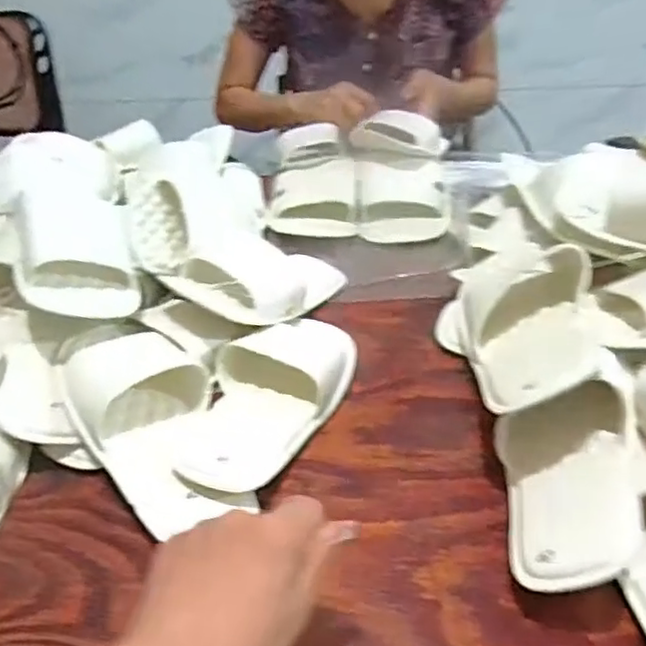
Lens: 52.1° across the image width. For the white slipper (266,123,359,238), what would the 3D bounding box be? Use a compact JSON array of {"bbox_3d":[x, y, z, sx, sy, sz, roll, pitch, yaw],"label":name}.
[{"bbox_3d":[-0.012,-0.202,0.899,0.108,0.062,0.238,0,35,2],"label":"white slipper"}]

